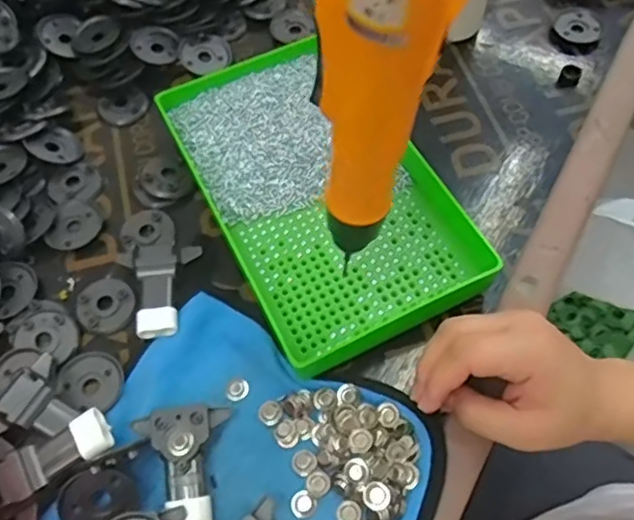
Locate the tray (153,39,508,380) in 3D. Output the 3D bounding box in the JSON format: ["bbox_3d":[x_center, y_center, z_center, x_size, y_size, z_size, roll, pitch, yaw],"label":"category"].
[{"bbox_3d":[-0.003,-0.053,0.435,0.145,0.032,0.241,-28,64,-14],"label":"tray"}]

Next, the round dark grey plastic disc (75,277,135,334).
[{"bbox_3d":[-0.143,0.030,0.417,0.037,0.006,0.042,-41,68,-20],"label":"round dark grey plastic disc"}]

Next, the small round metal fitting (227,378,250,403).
[{"bbox_3d":[-0.049,0.080,0.382,0.014,0.004,0.012,-29,64,-14],"label":"small round metal fitting"}]

